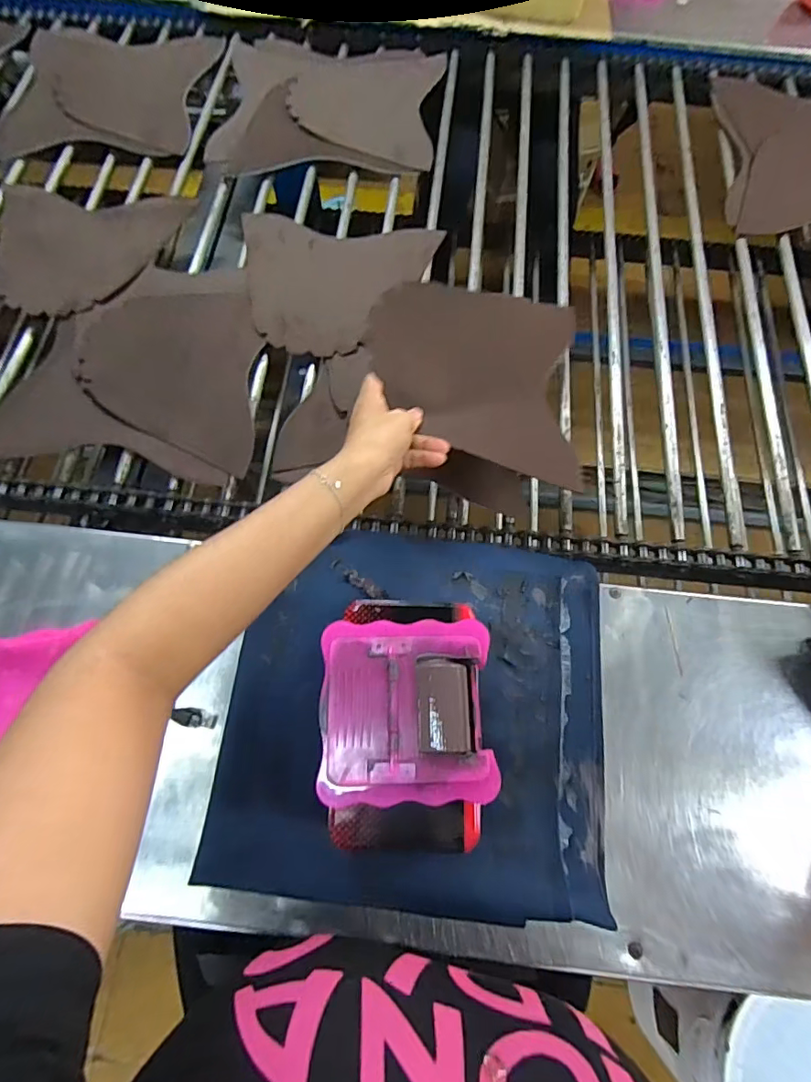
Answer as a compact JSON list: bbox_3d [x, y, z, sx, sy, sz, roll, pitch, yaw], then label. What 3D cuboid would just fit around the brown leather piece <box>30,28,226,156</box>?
[{"bbox_3d":[-0.435,-0.674,0.768,0.283,0.009,0.257,6,69,1],"label":"brown leather piece"}]

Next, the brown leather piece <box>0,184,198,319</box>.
[{"bbox_3d":[-0.397,-0.360,0.646,0.217,0.011,0.212,-1,68,-9],"label":"brown leather piece"}]

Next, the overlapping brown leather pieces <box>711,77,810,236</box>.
[{"bbox_3d":[0.577,-0.536,0.737,0.239,0.027,0.294,3,71,-1],"label":"overlapping brown leather pieces"}]

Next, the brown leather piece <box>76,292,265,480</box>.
[{"bbox_3d":[-0.263,-0.186,0.575,0.193,0.007,0.230,0,69,-1],"label":"brown leather piece"}]

